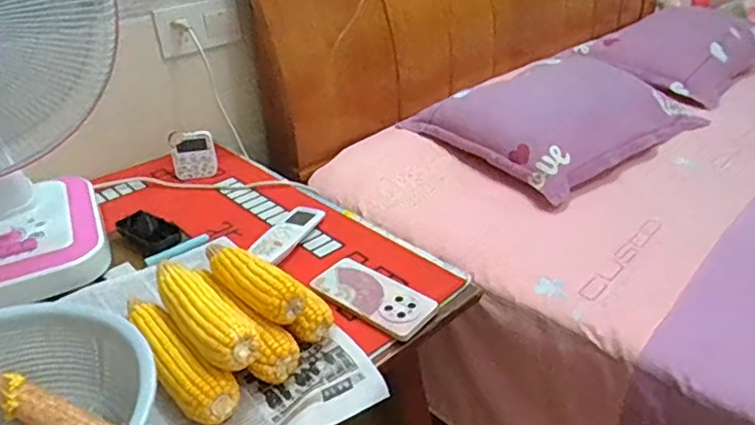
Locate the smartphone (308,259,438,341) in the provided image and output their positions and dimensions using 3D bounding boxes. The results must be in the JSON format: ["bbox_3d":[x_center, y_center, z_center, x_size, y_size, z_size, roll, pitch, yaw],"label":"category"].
[{"bbox_3d":[-0.005,0.103,0.703,0.155,0.008,0.079,24,41,32],"label":"smartphone"}]

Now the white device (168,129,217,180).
[{"bbox_3d":[-0.332,-0.105,1.005,0.073,0.087,0.017,-16,34,-22],"label":"white device"}]

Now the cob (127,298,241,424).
[{"bbox_3d":[-0.225,0.153,0.598,0.050,0.053,0.212,-28,40,-36],"label":"cob"}]

